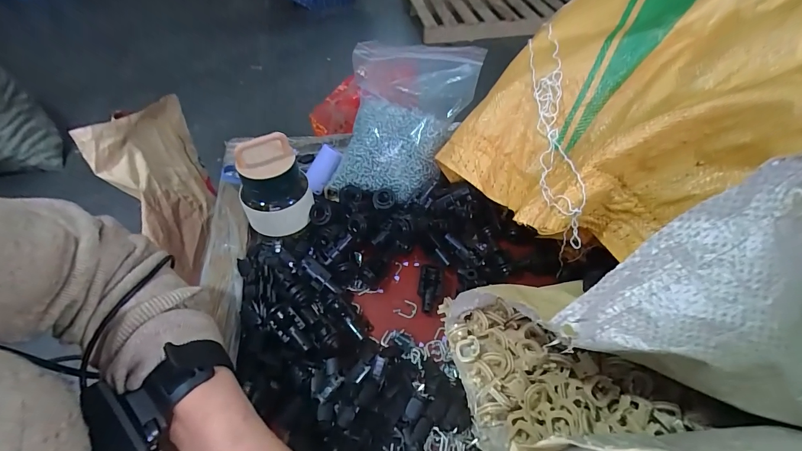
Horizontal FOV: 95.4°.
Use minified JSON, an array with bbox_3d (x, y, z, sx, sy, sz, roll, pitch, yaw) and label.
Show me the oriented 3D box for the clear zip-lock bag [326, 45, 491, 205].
[{"bbox_3d":[0.007,-0.132,0.440,0.145,0.069,0.202,15,88,-3],"label":"clear zip-lock bag"}]

